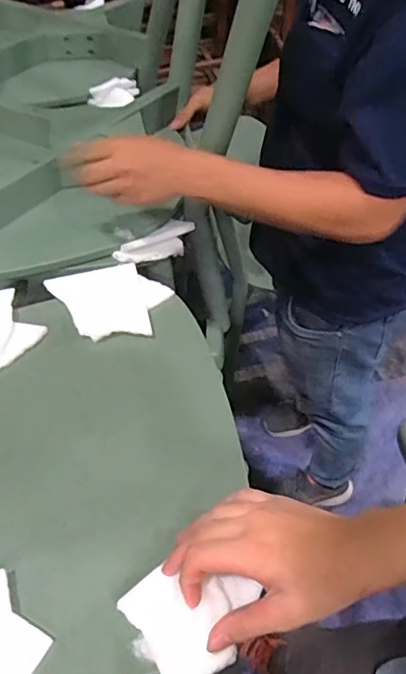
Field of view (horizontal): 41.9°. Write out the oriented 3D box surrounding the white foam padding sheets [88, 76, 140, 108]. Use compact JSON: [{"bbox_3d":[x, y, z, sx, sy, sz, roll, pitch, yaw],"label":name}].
[{"bbox_3d":[-0.174,-0.473,1.030,0.096,0.030,0.078,-11,50,-7],"label":"white foam padding sheets"}]

